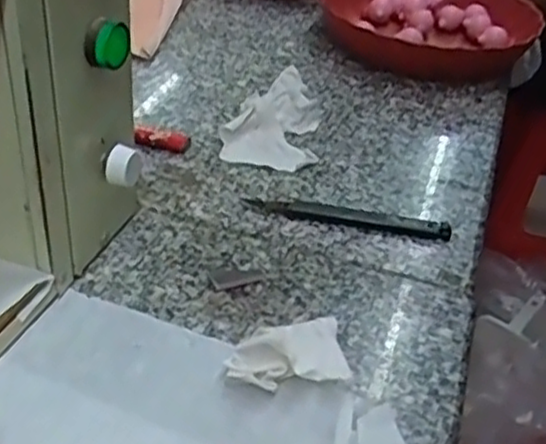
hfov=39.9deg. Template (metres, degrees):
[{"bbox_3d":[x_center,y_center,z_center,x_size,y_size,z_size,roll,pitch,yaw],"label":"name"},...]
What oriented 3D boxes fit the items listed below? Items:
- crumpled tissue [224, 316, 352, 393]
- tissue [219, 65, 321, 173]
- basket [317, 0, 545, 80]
[{"bbox_3d":[0.007,0.076,0.436,0.068,0.017,0.048,-3,36,-12],"label":"crumpled tissue"},{"bbox_3d":[0.001,-0.096,0.675,0.079,0.024,0.146,7,35,1],"label":"tissue"},{"bbox_3d":[0.168,-0.219,0.835,0.234,0.060,0.242,14,36,12],"label":"basket"}]

